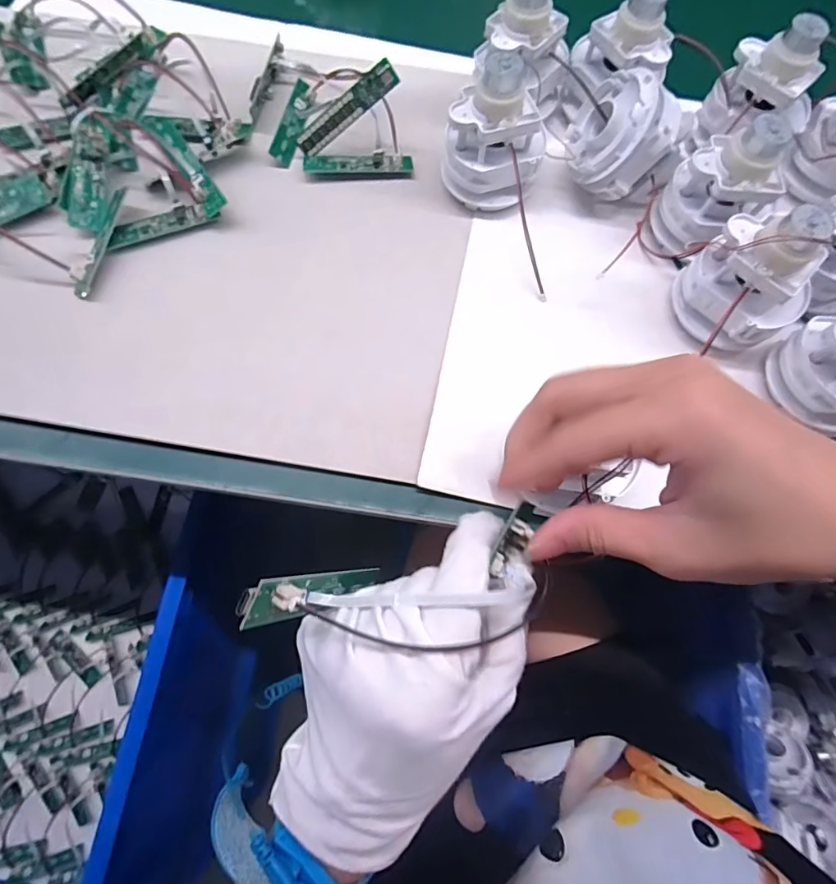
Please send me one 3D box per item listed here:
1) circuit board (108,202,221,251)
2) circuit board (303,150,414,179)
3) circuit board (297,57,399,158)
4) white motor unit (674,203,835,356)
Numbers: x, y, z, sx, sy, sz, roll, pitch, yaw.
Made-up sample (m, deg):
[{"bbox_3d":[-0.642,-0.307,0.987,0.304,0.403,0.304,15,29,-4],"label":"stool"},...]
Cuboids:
[{"bbox_3d":[-0.181,-0.155,0.334,0.074,0.008,0.019,-24,75,-10],"label":"circuit board"},{"bbox_3d":[-0.045,-0.211,0.359,0.081,0.014,0.018,-5,72,-4],"label":"circuit board"},{"bbox_3d":[-0.052,-0.241,0.341,0.084,0.018,0.006,-25,42,23],"label":"circuit board"},{"bbox_3d":[0.208,-0.101,0.290,0.060,0.084,0.070,-36,77,-13],"label":"white motor unit"}]

